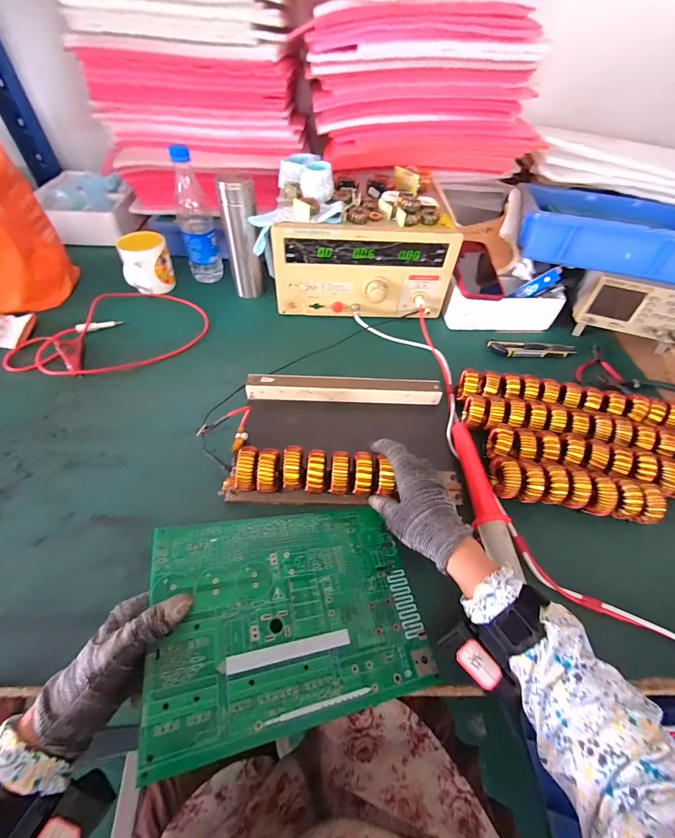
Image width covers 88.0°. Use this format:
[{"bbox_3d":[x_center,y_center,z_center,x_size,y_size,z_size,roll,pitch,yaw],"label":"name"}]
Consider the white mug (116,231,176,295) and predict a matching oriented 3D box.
[{"bbox_3d":[-0.368,-0.303,0.682,0.083,0.095,0.104,-15,54,-15],"label":"white mug"}]

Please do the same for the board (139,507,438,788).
[{"bbox_3d":[-0.040,0.178,0.338,0.248,0.006,0.181,1,49,-24],"label":"board"}]

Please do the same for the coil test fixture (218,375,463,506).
[{"bbox_3d":[0.015,0.015,0.478,0.304,0.060,0.200,3,51,-2],"label":"coil test fixture"}]

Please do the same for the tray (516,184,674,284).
[{"bbox_3d":[0.567,-0.357,0.648,0.438,0.070,0.282,15,52,8],"label":"tray"}]

